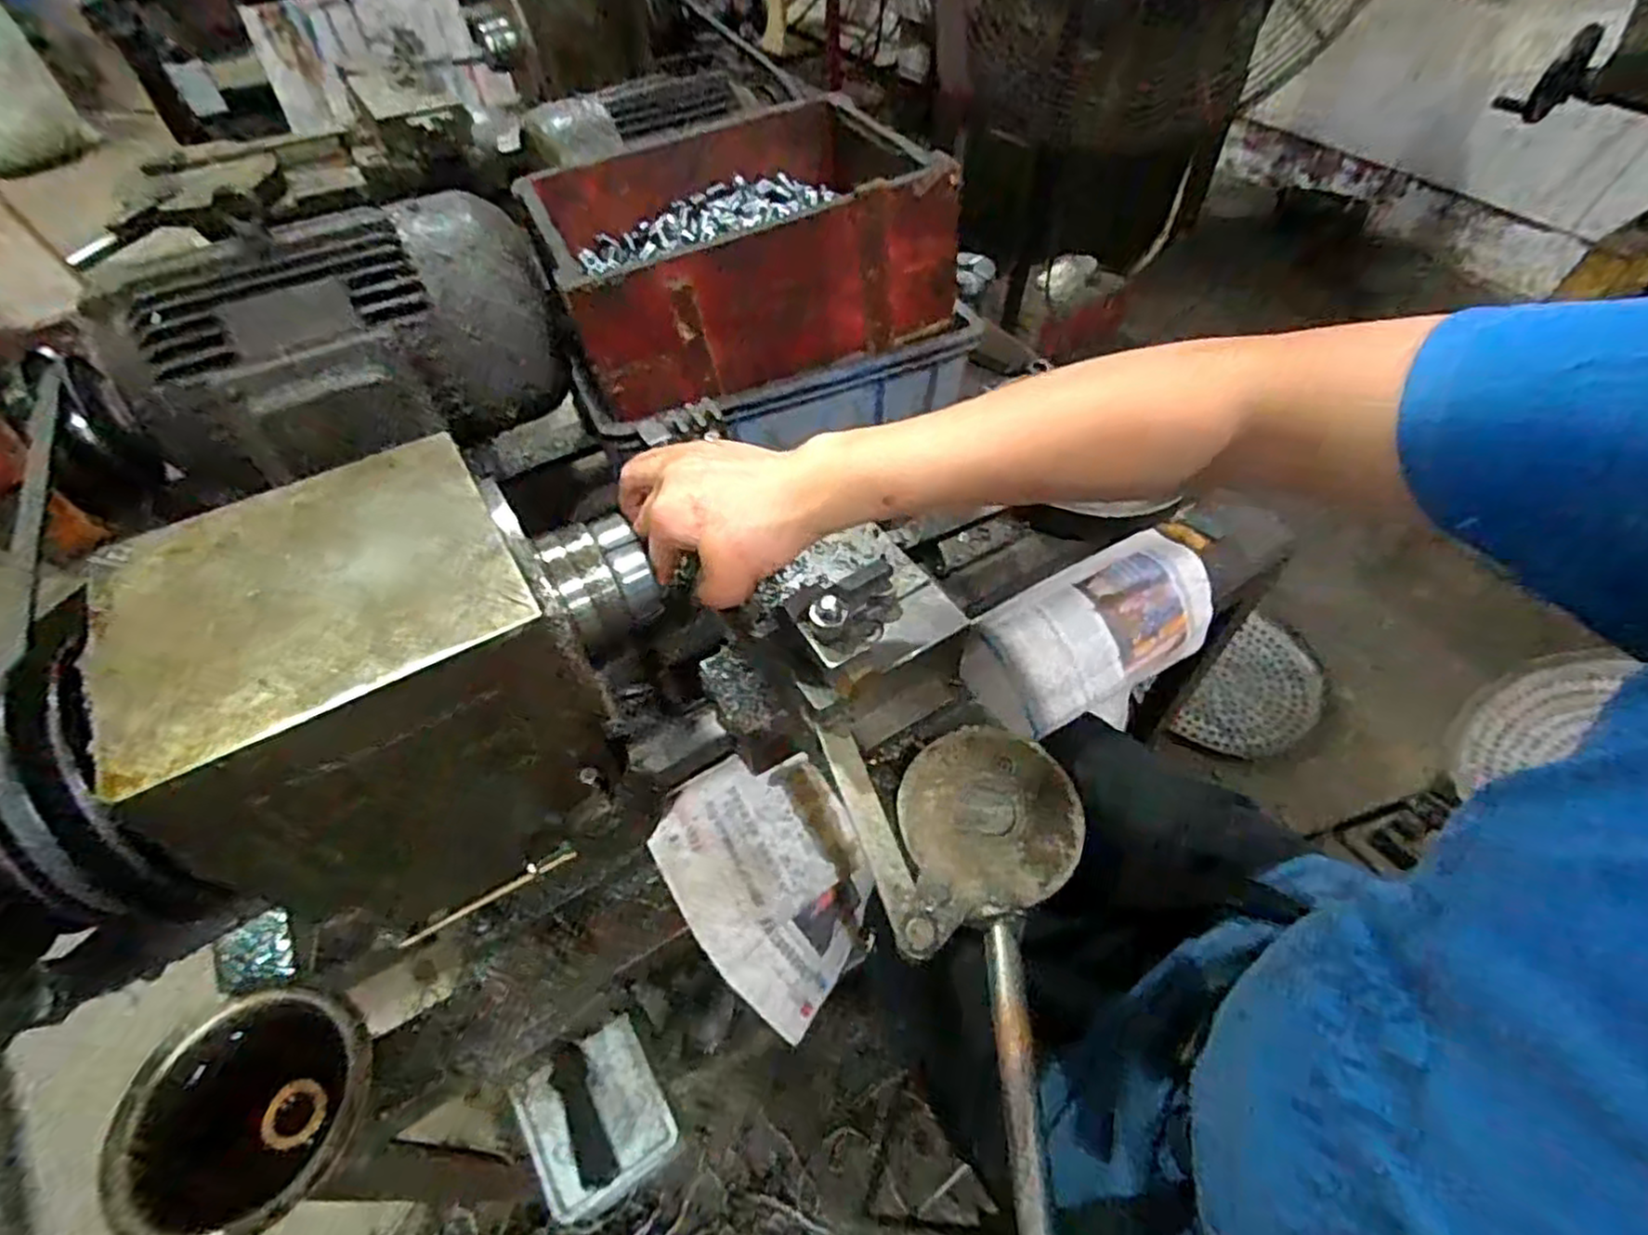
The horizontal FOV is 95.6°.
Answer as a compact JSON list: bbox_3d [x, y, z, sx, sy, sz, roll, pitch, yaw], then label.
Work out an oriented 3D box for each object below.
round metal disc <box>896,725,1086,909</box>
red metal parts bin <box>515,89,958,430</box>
[{"bbox_3d":[0.091,0.106,0.410,0.097,0.004,0.095,0,52,0],"label":"round metal disc"},{"bbox_3d":[-0.085,-0.360,0.718,0.355,0.135,0.260,-22,55,-16],"label":"red metal parts bin"}]

